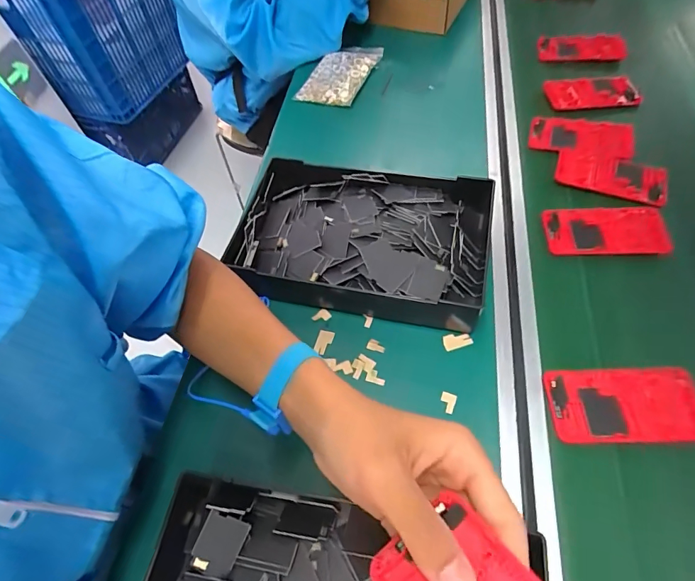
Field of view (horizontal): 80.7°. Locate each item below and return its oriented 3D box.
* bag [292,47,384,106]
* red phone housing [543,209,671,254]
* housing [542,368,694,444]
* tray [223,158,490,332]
[{"bbox_3d":[-0.013,-0.345,0.645,0.097,0.019,0.137,17,61,14],"label":"bag"},{"bbox_3d":[0.290,-0.067,0.453,0.134,0.009,0.061,1,58,5],"label":"red phone housing"},{"bbox_3d":[0.239,0.098,0.352,0.121,0.012,0.063,-1,58,3],"label":"housing"},{"bbox_3d":[0.017,-0.055,0.436,0.262,0.046,0.165,10,59,10],"label":"tray"}]

